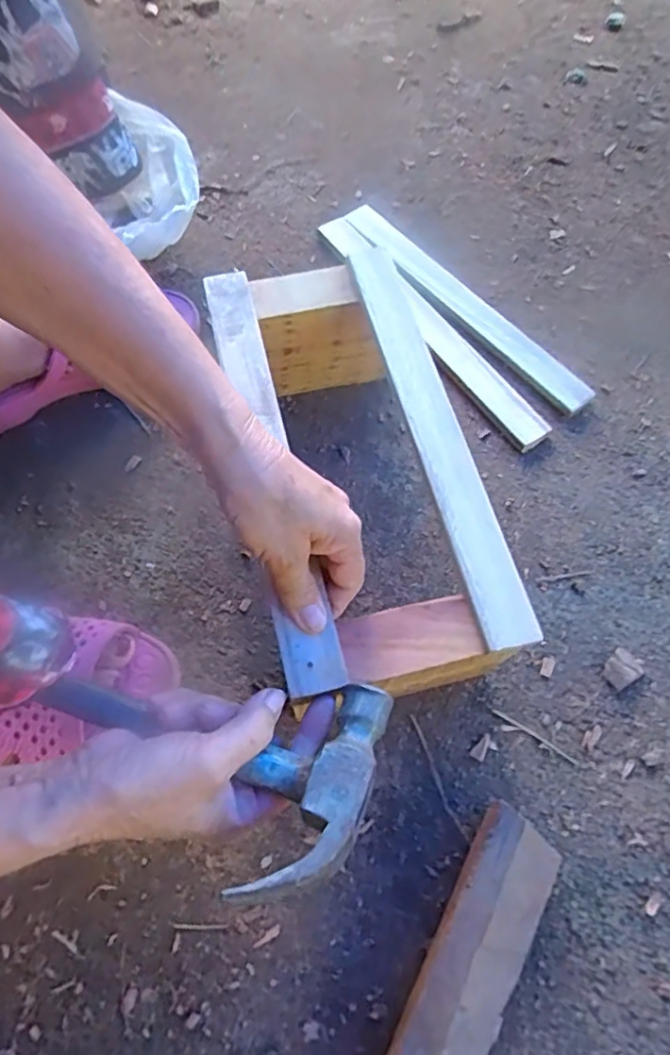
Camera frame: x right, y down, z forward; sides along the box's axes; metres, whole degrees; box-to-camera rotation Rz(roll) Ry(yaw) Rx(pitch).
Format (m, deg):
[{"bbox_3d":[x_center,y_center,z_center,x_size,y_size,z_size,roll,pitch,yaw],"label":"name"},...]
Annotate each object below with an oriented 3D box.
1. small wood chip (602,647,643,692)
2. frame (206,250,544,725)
[{"bbox_3d":[0.219,0.108,0.459,0.029,0.004,0.024,-35,70,-15],"label":"small wood chip"},{"bbox_3d":[0.012,-0.039,0.454,0.149,0.126,0.322,-12,61,-6],"label":"frame"}]

